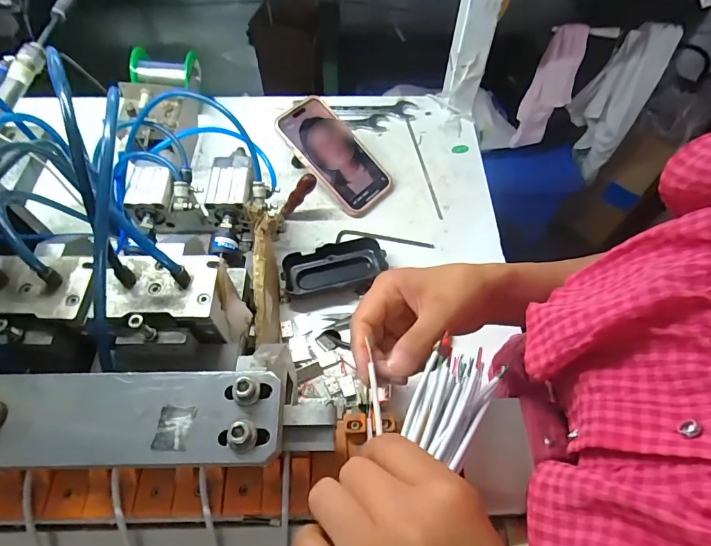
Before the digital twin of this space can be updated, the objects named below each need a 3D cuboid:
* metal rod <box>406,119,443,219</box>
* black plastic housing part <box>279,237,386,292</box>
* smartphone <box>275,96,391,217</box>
[{"bbox_3d":[0.088,-0.143,0.557,0.008,0.007,0.179,-8,60,-6],"label":"metal rod"},{"bbox_3d":[-0.023,-0.008,0.460,0.110,0.028,0.042,-8,60,-6],"label":"black plastic housing part"},{"bbox_3d":[-0.026,-0.144,0.516,0.074,0.010,0.153,-42,94,-13],"label":"smartphone"}]

